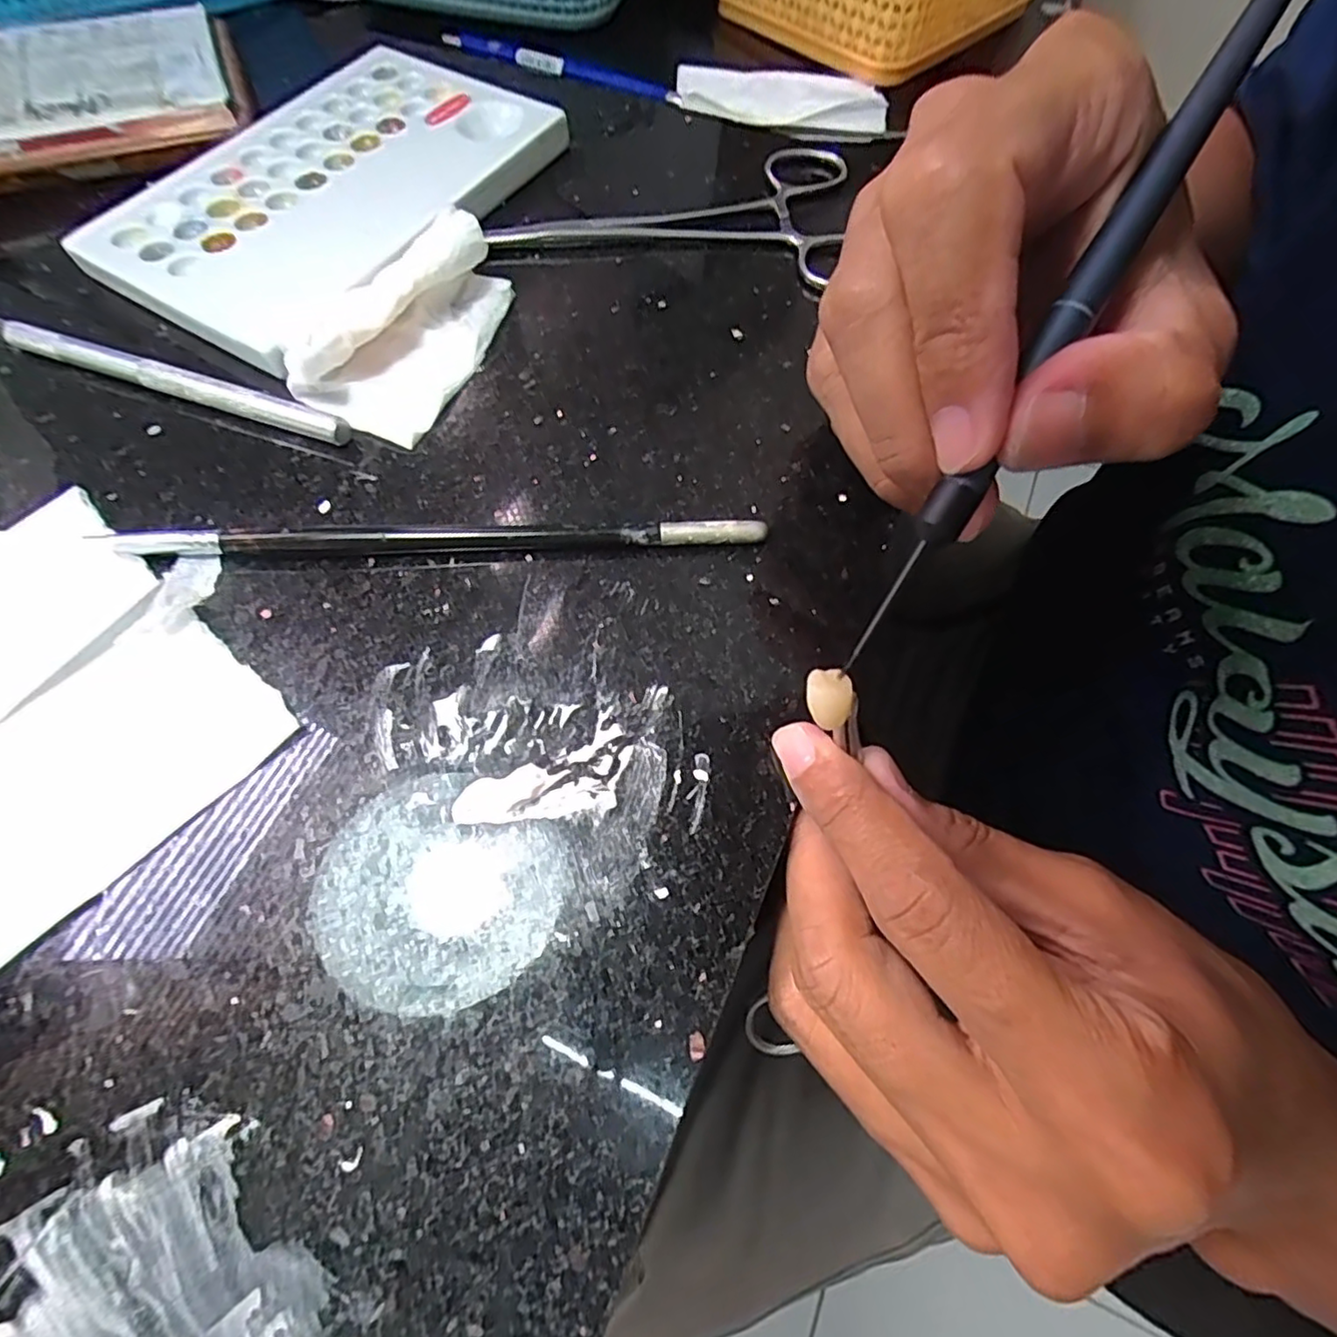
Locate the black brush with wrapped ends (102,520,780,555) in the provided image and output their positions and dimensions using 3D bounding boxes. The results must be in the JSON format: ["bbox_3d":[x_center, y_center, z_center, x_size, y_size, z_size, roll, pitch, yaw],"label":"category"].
[{"bbox_3d":[-0.060,-0.034,0.164,0.169,0.007,0.006,-2,65,-2],"label":"black brush with wrapped ends"}]

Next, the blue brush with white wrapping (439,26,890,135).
[{"bbox_3d":[-0.003,-0.287,0.300,0.217,0.008,0.057,14,66,6],"label":"blue brush with white wrapping"}]

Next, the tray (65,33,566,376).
[{"bbox_3d":[-0.119,-0.171,0.222,0.090,0.014,0.152,33,69,14],"label":"tray"}]

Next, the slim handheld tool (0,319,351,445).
[{"bbox_3d":[-0.157,-0.089,0.187,0.136,0.008,0.007,19,67,8],"label":"slim handheld tool"}]

